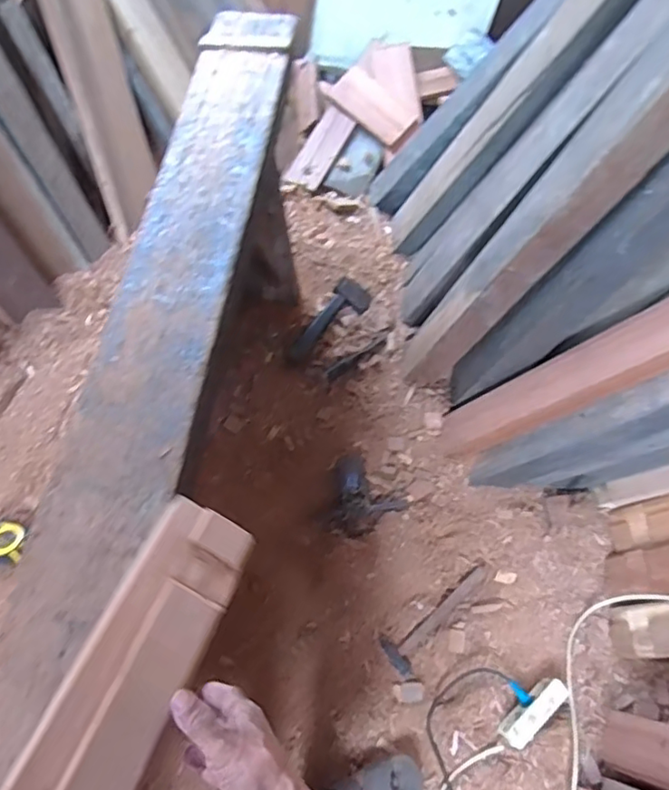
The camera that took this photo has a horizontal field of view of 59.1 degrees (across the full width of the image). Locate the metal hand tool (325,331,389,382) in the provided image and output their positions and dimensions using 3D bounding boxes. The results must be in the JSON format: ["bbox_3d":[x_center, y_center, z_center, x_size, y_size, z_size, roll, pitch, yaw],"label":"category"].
[{"bbox_3d":[0.064,-0.106,1.583,0.214,0.008,0.035,-36,70,-18],"label":"metal hand tool"}]

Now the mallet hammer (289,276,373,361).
[{"bbox_3d":[-0.005,-0.204,1.612,0.106,0.038,0.298,27,65,11],"label":"mallet hammer"}]

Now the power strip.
[{"bbox_3d":[0.405,0.644,1.200,0.163,0.031,0.055,-38,70,-19],"label":"power strip"}]

